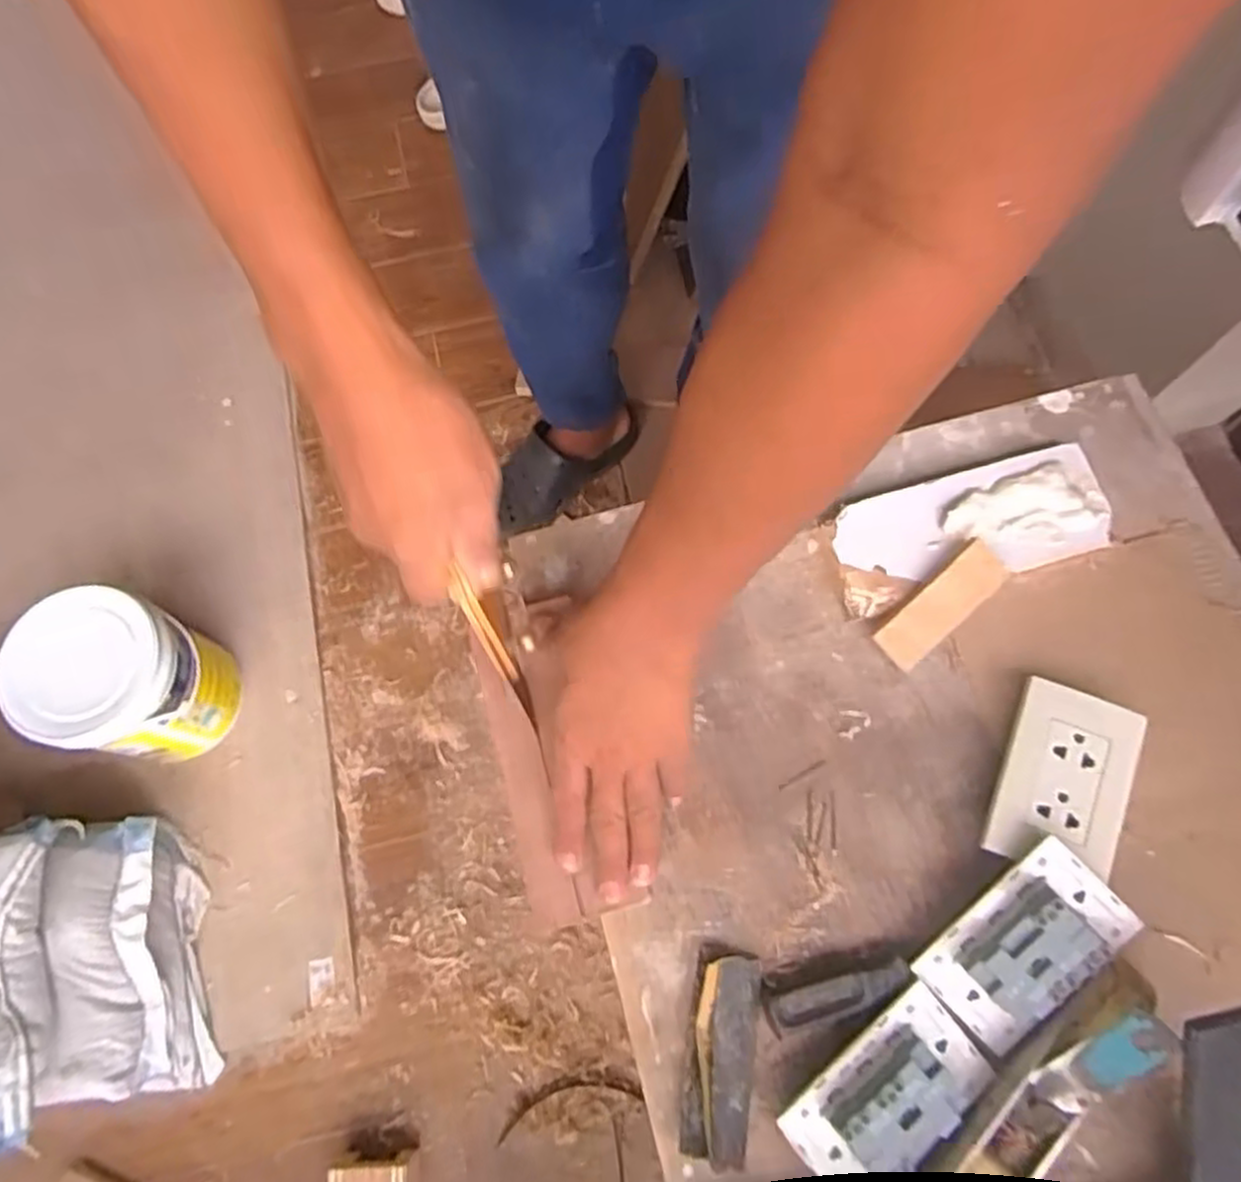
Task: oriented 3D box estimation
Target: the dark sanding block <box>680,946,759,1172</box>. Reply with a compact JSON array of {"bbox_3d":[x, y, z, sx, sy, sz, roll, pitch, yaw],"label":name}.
[{"bbox_3d":[0.060,0.273,0.467,0.039,0.026,0.109,7,72,5],"label":"dark sanding block"}]

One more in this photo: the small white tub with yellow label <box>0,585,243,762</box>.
[{"bbox_3d":[-0.574,0.112,0.941,0.162,0.228,0.160,-1,72,3],"label":"small white tub with yellow label"}]

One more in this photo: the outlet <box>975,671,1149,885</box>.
[{"bbox_3d":[0.274,0.120,0.497,0.071,0.034,0.113,22,74,9],"label":"outlet"}]

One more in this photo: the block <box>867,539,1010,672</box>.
[{"bbox_3d":[0.216,0.010,0.536,0.096,0.015,0.035,-44,77,0],"label":"block"}]

